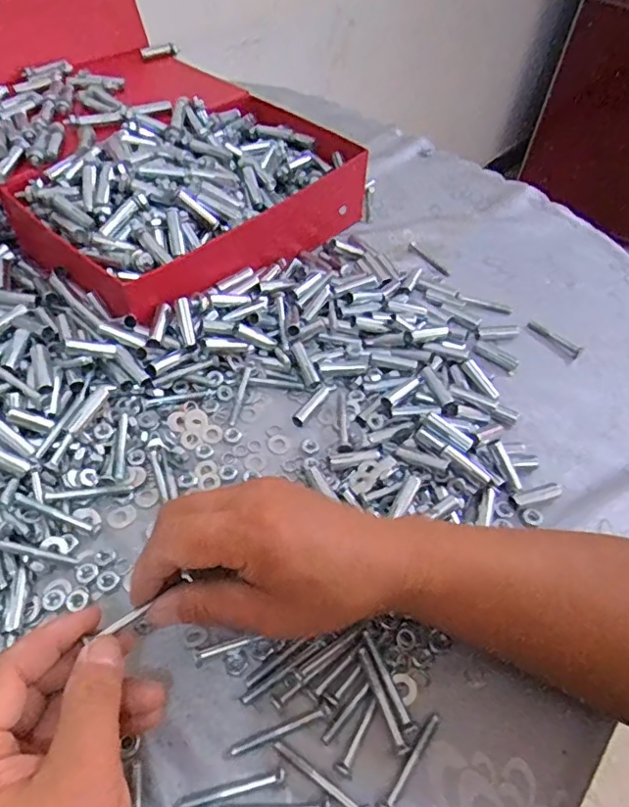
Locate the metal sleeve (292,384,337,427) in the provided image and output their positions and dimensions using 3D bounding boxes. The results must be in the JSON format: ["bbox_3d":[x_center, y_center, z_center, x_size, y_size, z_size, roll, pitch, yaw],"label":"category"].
[{"bbox_3d":[-0.001,-0.002,0.441,0.012,0.009,0.050,31,56,18],"label":"metal sleeve"}]

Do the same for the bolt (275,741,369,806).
[{"bbox_3d":[0.003,0.195,0.286,0.055,0.005,0.008,30,56,17],"label":"bolt"}]

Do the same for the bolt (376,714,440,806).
[{"bbox_3d":[0.052,0.192,0.293,0.009,0.011,0.056,35,58,20],"label":"bolt"}]

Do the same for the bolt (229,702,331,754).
[{"bbox_3d":[-0.018,0.176,0.298,0.056,0.008,0.006,-14,55,-15],"label":"bolt"}]

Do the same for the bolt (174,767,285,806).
[{"bbox_3d":[-0.043,0.198,0.282,0.055,0.004,0.006,-8,54,-11],"label":"bolt"}]

